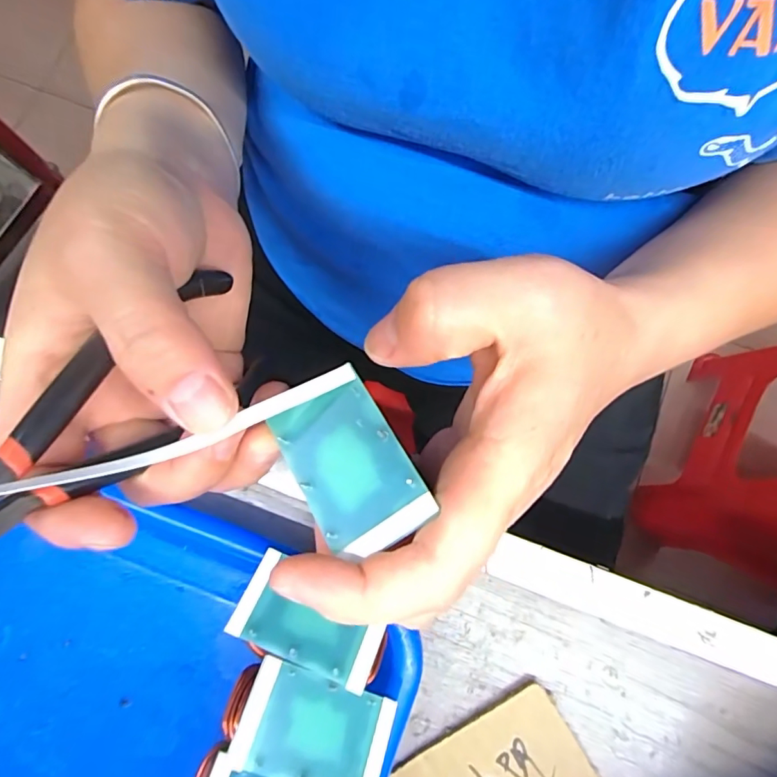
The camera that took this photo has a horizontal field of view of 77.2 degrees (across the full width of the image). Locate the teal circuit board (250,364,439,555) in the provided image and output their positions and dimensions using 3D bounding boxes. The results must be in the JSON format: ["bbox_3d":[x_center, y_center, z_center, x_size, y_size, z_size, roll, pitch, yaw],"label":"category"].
[{"bbox_3d":[-0.012,0.020,0.133,0.028,0.012,0.048,-29,79,-7],"label":"teal circuit board"}]

